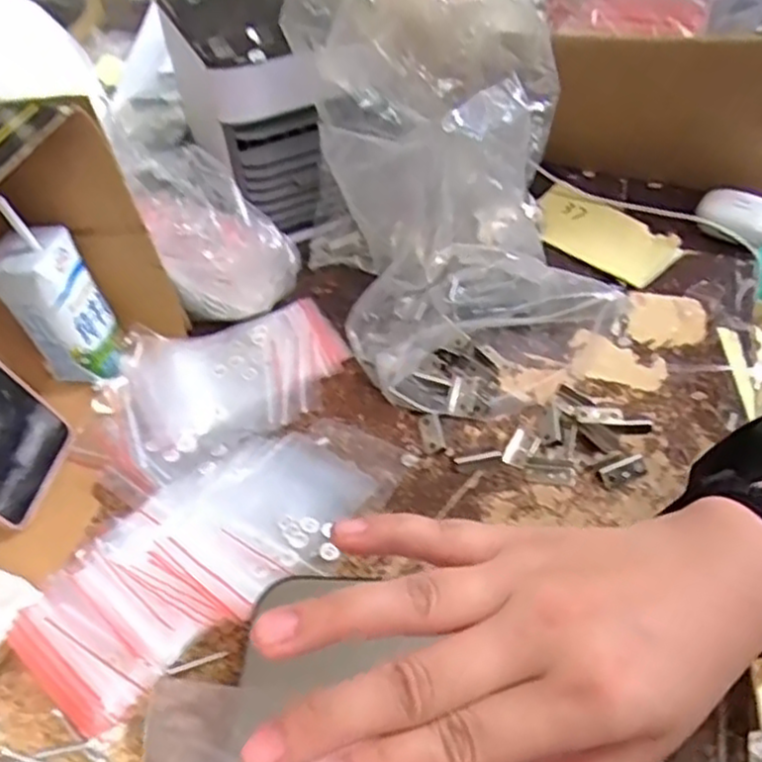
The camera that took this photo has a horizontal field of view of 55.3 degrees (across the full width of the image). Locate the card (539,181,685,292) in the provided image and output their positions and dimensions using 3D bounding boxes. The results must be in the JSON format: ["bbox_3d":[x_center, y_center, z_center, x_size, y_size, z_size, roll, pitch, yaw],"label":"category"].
[{"bbox_3d":[0.186,-0.121,0.612,0.121,0.049,0.015,34,23,26],"label":"card"}]

